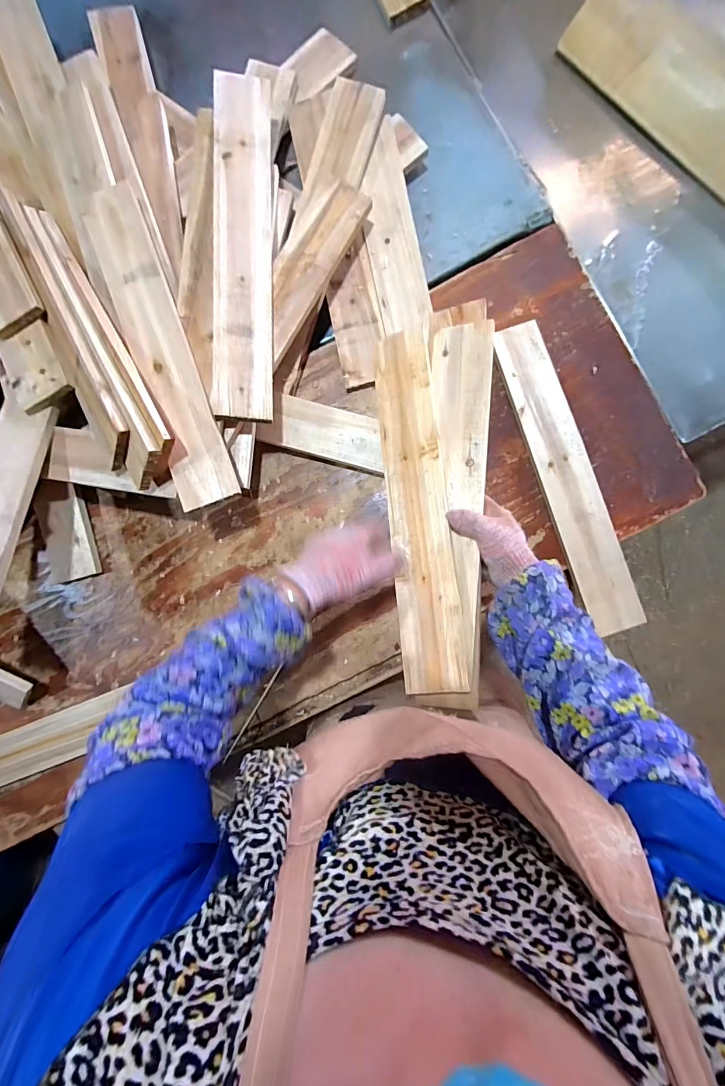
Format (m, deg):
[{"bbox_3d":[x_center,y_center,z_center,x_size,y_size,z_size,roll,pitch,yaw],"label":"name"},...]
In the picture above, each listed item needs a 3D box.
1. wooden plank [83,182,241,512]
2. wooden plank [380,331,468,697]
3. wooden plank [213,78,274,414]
[{"bbox_3d":[-0.282,-0.270,0.547,0.082,0.016,0.459,-21,87,2],"label":"wooden plank"},{"bbox_3d":[0.071,-0.053,0.517,0.076,0.014,0.471,-10,79,25],"label":"wooden plank"},{"bbox_3d":[-0.168,-0.413,0.555,0.080,0.010,0.479,0,89,-12],"label":"wooden plank"}]

